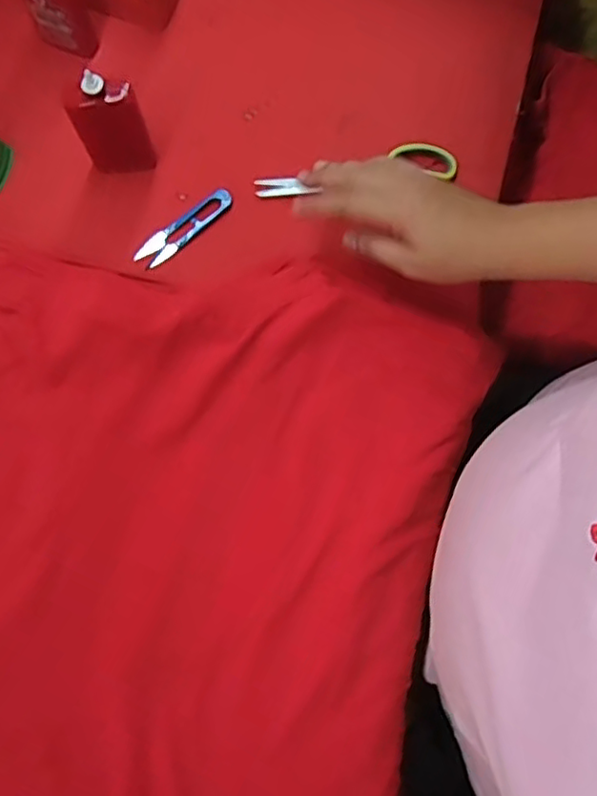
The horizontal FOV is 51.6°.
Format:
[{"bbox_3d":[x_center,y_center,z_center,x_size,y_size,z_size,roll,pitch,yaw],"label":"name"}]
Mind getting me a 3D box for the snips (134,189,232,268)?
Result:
[{"bbox_3d":[-0.107,-0.161,0.580,0.104,0.005,0.028,-42,82,-7],"label":"snips"}]

